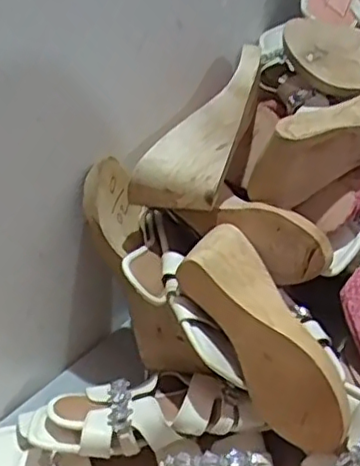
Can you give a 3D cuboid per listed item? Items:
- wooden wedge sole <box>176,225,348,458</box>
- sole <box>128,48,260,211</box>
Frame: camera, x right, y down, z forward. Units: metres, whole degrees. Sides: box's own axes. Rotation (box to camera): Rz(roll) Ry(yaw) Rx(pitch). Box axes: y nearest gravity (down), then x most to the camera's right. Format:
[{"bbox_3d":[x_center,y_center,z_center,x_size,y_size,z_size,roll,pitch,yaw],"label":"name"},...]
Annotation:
[{"bbox_3d":[0.082,0.090,0.561,0.082,0.065,0.215,-25,78,-28],"label":"wooden wedge sole"},{"bbox_3d":[0.039,-0.104,0.656,0.069,0.073,0.212,30,82,41],"label":"sole"}]

